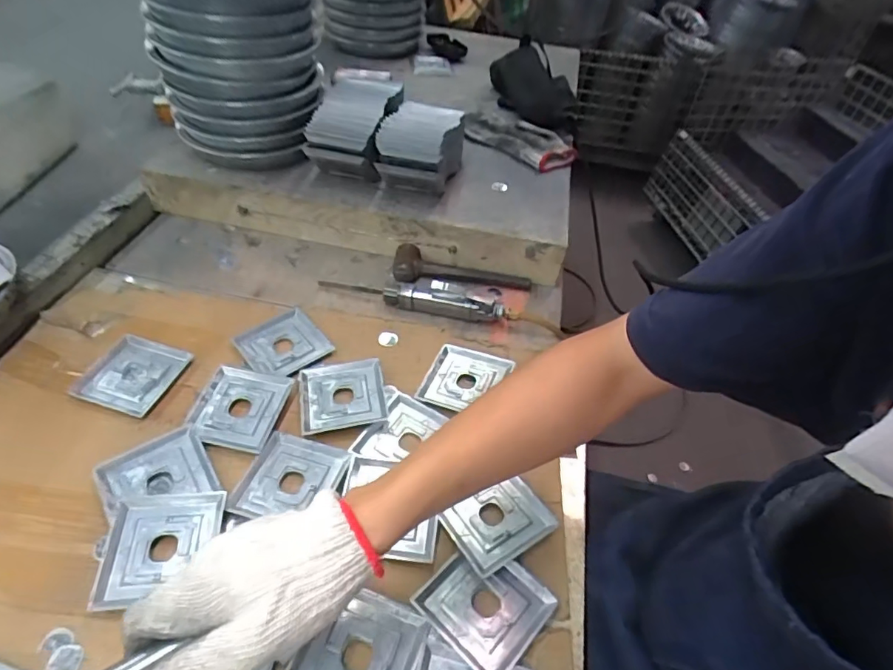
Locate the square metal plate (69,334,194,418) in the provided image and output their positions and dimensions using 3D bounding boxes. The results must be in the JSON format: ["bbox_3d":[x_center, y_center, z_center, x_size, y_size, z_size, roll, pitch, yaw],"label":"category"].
[{"bbox_3d":[-0.346,0.042,0.557,0.091,0.010,0.088,14,46,8],"label":"square metal plate"}]

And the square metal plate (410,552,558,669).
[{"bbox_3d":[0.032,0.224,0.422,0.089,0.013,0.085,36,53,26],"label":"square metal plate"}]

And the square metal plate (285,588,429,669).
[{"bbox_3d":[-0.069,0.248,0.392,0.086,0.011,0.087,17,47,10],"label":"square metal plate"}]

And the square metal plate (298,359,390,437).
[{"bbox_3d":[-0.114,0.063,0.551,0.091,0.014,0.087,-8,47,-13],"label":"square metal plate"}]

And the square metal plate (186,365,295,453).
[{"bbox_3d":[-0.220,0.075,0.535,0.091,0.015,0.087,15,46,8],"label":"square metal plate"}]

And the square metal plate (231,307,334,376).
[{"bbox_3d":[-0.195,0.010,0.606,0.091,0.013,0.102,-31,56,-30],"label":"square metal plate"}]

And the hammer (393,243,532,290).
[{"bbox_3d":[0.023,-0.095,0.716,0.194,0.042,0.047,4,46,-2],"label":"hammer"}]

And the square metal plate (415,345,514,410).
[{"bbox_3d":[0.021,0.051,0.578,0.085,0.014,0.087,18,47,12],"label":"square metal plate"}]

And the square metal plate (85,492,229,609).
[{"bbox_3d":[-0.243,0.181,0.432,0.090,0.015,0.088,-2,46,-8],"label":"square metal plate"}]

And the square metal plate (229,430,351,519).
[{"bbox_3d":[-0.147,0.138,0.480,0.083,0.008,0.085,15,46,9],"label":"square metal plate"}]

